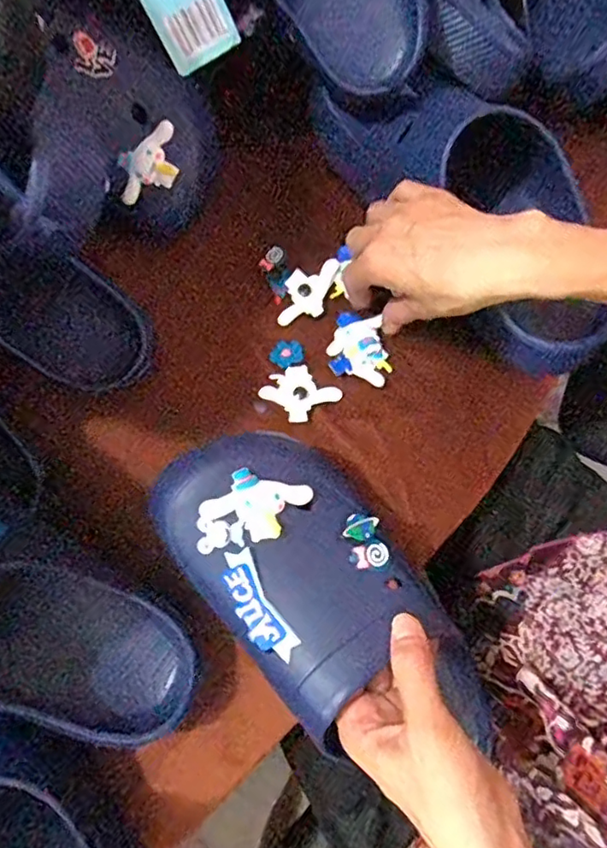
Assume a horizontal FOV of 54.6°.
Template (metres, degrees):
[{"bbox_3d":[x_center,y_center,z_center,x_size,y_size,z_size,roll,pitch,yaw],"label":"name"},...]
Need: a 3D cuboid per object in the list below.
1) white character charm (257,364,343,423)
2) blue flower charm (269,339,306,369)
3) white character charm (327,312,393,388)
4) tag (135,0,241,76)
[{"bbox_3d":[-0.003,-0.023,0.434,0.041,0.008,0.046,-43,75,-12],"label":"white character charm"},{"bbox_3d":[-0.013,-0.054,0.445,0.024,0.005,0.023,0,71,1],"label":"blue flower charm"},{"bbox_3d":[0.044,-0.057,0.440,0.047,0.010,0.052,17,72,7],"label":"white character charm"},{"bbox_3d":[-0.082,-0.281,0.390,0.050,0.080,0.004,-25,43,11],"label":"tag"}]

